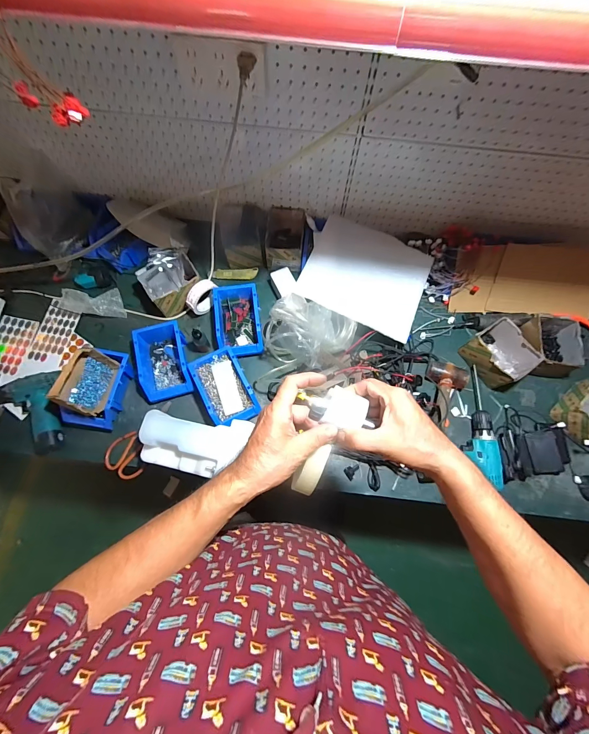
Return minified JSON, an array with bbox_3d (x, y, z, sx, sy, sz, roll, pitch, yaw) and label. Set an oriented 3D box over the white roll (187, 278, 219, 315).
[{"bbox_3d":[-0.247,-0.192,0.835,0.098,0.081,0.046,-39,76,-13],"label":"white roll"}]

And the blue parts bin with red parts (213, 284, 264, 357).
[{"bbox_3d":[-0.147,-0.121,0.819,0.114,0.066,0.187,-6,72,-3],"label":"blue parts bin with red parts"}]

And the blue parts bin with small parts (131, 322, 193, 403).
[{"bbox_3d":[-0.341,-0.015,0.791,0.143,0.072,0.194,-17,73,-7],"label":"blue parts bin with small parts"}]

